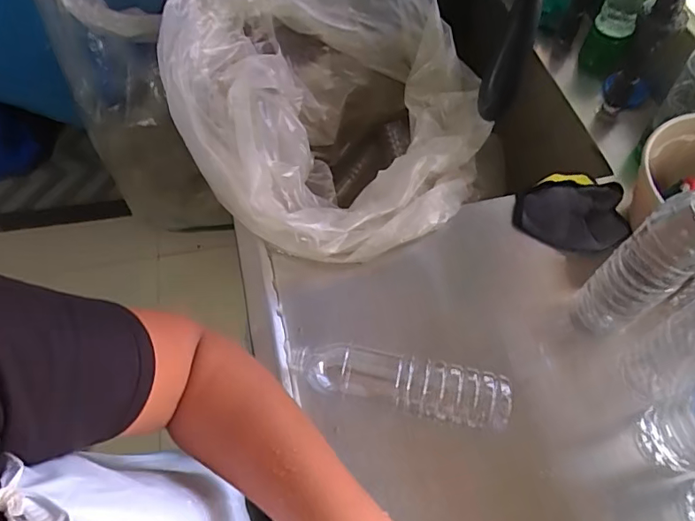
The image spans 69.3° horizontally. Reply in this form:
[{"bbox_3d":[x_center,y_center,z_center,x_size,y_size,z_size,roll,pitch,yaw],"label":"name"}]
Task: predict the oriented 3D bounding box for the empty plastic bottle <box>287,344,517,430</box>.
[{"bbox_3d":[0.048,0.116,0.483,0.203,0.048,0.048,13,61,7],"label":"empty plastic bottle"}]

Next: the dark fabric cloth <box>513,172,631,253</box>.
[{"bbox_3d":[0.270,-0.063,0.603,0.127,0.041,0.110,14,61,7],"label":"dark fabric cloth"}]

